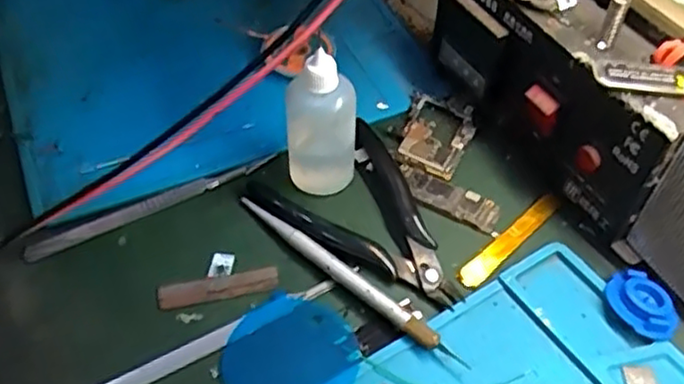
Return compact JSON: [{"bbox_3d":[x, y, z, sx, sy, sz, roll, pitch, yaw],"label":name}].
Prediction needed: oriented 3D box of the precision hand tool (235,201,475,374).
[{"bbox_3d":[0.001,0.039,0.331,0.137,0.010,0.011,37,59,27],"label":"precision hand tool"}]

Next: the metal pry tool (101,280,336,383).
[{"bbox_3d":[-0.056,0.065,0.314,0.114,0.004,0.011,-25,54,-19],"label":"metal pry tool"}]

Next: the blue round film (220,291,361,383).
[{"bbox_3d":[-0.023,0.072,0.308,0.059,0.004,0.061,0,49,0],"label":"blue round film"}]

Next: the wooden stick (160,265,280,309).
[{"bbox_3d":[-0.059,0.045,0.332,0.057,0.004,0.013,-11,50,-9],"label":"wooden stick"}]

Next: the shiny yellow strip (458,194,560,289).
[{"bbox_3d":[0.085,0.025,0.349,0.071,0.004,0.012,-37,70,-23],"label":"shiny yellow strip"}]

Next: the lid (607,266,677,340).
[{"bbox_3d":[0.139,0.052,0.318,0.026,0.010,0.036,-17,51,-14],"label":"lid"}]

